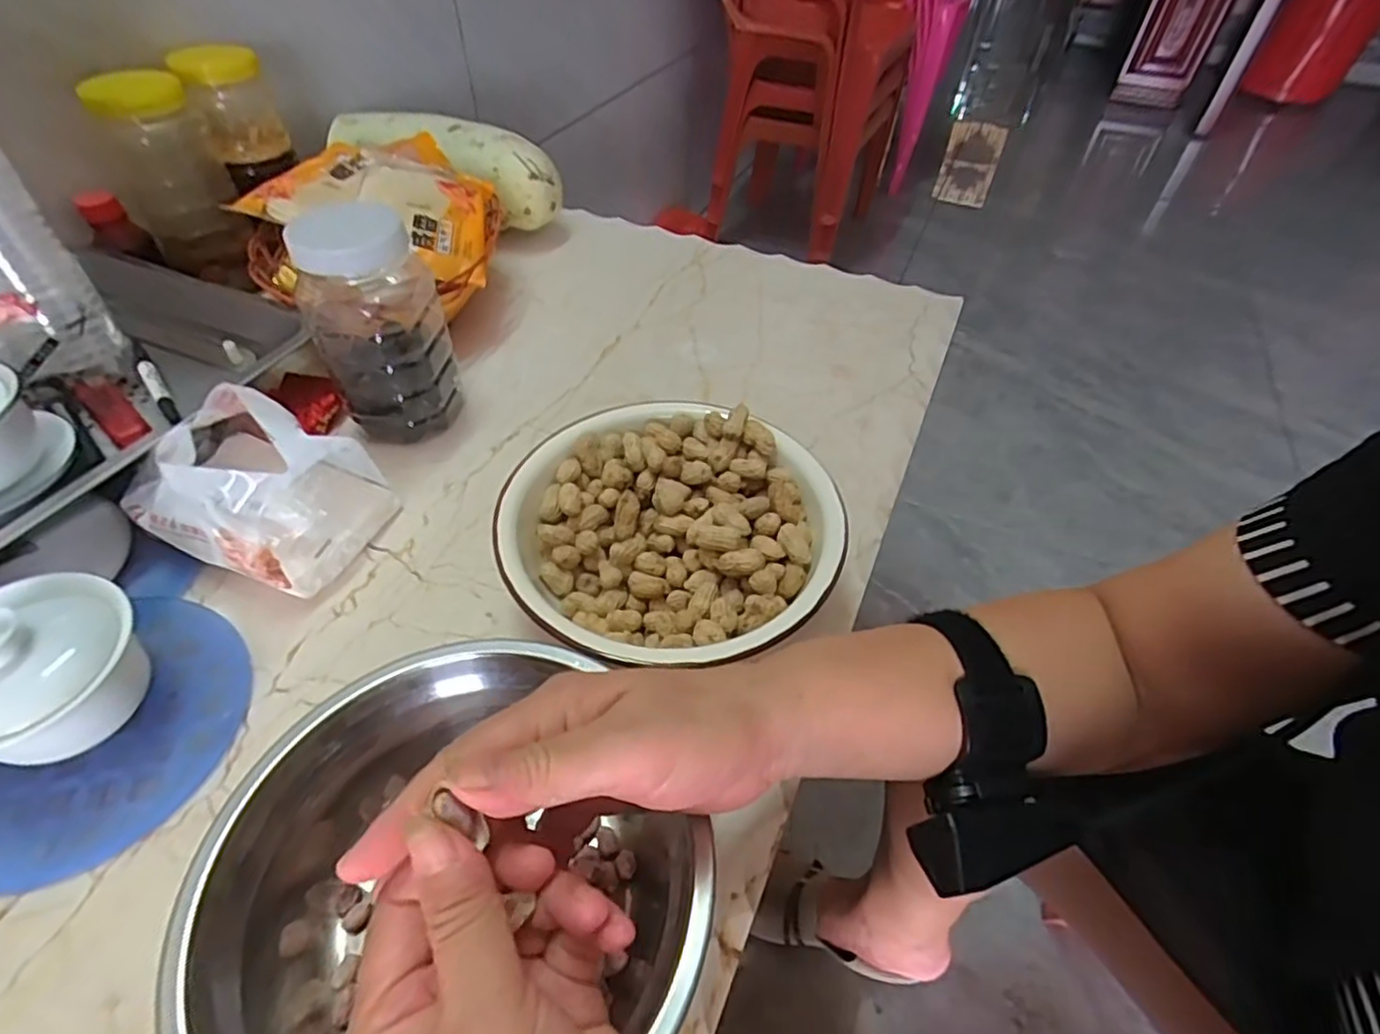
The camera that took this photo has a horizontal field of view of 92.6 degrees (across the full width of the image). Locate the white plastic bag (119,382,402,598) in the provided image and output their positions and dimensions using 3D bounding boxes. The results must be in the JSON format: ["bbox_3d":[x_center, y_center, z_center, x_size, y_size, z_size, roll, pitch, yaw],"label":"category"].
[{"bbox_3d":[-0.273,-0.019,0.413,0.127,0.084,0.101,17,50,14],"label":"white plastic bag"}]

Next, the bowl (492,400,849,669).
[{"bbox_3d":[-0.011,0.014,0.398,0.185,0.068,0.188,0,48,-1],"label":"bowl"}]

